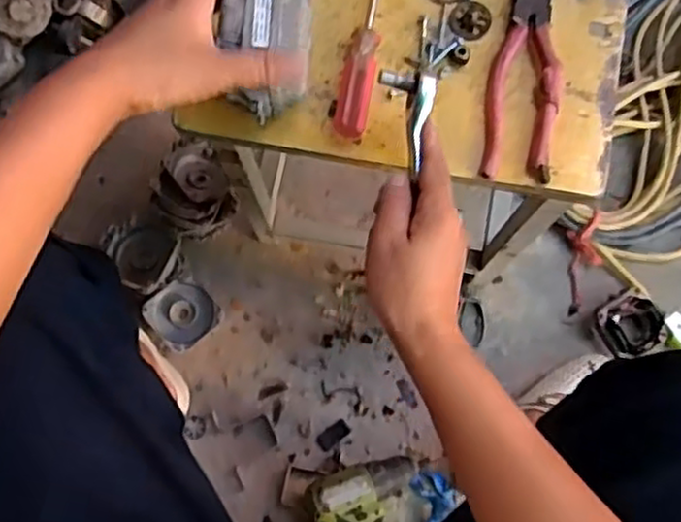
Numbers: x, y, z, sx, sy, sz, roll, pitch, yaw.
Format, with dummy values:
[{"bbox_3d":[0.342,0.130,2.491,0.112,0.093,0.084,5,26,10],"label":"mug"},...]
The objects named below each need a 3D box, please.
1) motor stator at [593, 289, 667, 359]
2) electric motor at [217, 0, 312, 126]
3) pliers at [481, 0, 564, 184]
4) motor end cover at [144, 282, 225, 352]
[{"bbox_3d":[0.383,0.084,0.960,0.089,0.038,0.081,0,76,0],"label":"motor stator"},{"bbox_3d":[-0.049,-0.151,0.510,0.054,0.064,0.082,13,77,2],"label":"electric motor"},{"bbox_3d":[0.145,-0.155,0.553,0.052,0.015,0.189,11,76,2],"label":"pliers"},{"bbox_3d":[-0.206,0.069,0.944,0.082,0.021,0.079,-41,80,-10],"label":"motor end cover"}]

